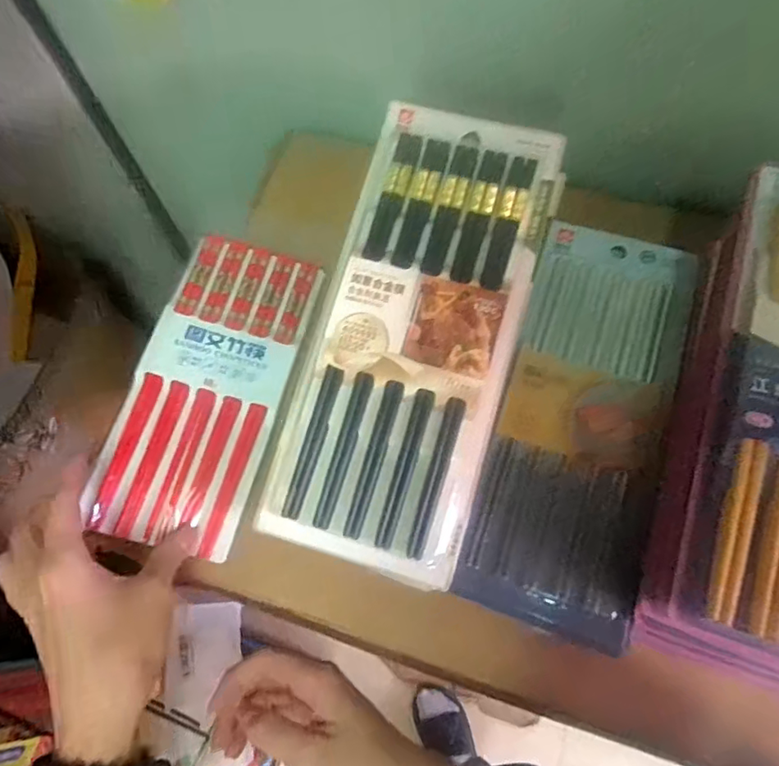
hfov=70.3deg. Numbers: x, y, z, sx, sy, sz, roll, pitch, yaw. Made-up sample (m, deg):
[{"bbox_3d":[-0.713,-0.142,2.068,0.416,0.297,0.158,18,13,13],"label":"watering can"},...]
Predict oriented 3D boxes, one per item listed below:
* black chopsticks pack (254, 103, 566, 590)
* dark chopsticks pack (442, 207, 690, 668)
[{"bbox_3d":[0.016,-0.038,0.327,0.119,0.021,0.282,15,80,10],"label":"black chopsticks pack"},{"bbox_3d":[0.131,0.015,0.377,0.106,0.021,0.289,16,68,10],"label":"dark chopsticks pack"}]

